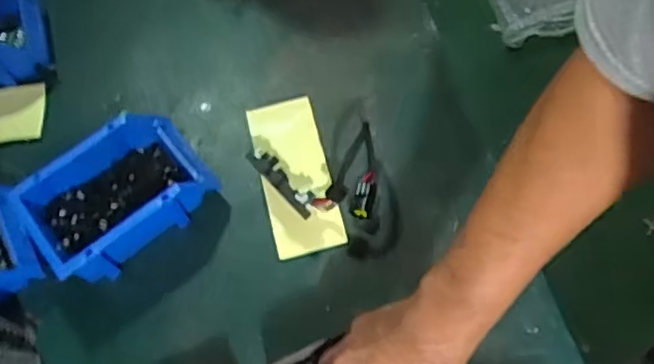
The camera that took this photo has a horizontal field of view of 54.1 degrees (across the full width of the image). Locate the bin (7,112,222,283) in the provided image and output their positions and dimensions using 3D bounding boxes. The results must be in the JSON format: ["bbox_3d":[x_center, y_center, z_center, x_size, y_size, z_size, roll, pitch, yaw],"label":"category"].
[{"bbox_3d":[-0.220,0.015,0.681,0.182,0.079,0.118,-38,70,-12],"label":"bin"}]

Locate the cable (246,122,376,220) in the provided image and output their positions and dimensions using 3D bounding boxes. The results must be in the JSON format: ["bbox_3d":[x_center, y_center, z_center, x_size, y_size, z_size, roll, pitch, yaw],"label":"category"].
[{"bbox_3d":[-0.012,-0.007,0.680,0.136,0.075,0.088,-8,67,0],"label":"cable"}]

